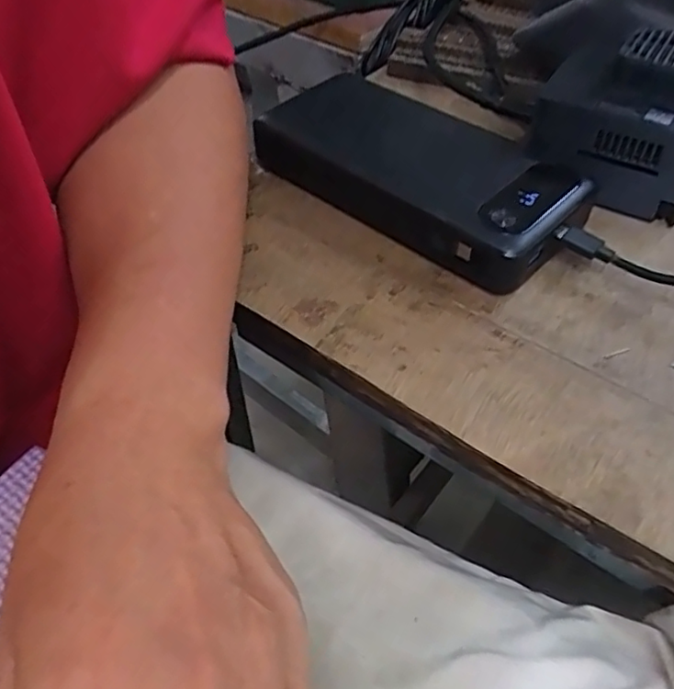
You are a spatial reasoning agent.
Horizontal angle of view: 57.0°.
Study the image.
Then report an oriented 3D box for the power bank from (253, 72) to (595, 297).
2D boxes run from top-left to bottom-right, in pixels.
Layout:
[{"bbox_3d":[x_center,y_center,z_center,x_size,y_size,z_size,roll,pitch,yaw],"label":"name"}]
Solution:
[{"bbox_3d":[0.035,-0.085,0.288,0.151,0.027,0.069,33,57,26],"label":"power bank"}]

